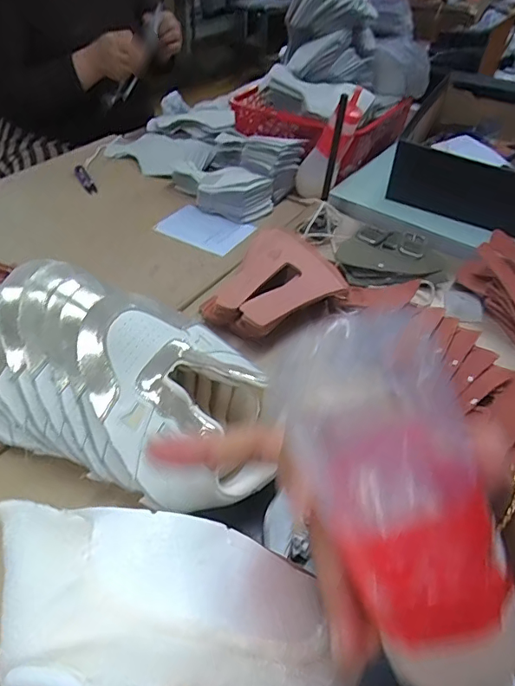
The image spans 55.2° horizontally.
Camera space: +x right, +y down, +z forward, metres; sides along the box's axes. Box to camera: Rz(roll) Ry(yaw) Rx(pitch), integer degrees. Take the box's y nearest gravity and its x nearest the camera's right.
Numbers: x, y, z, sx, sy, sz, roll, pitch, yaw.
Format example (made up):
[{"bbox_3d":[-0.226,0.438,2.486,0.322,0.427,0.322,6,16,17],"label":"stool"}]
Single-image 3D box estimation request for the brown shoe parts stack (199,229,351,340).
[{"bbox_3d":[0.023,-0.070,0.666,0.151,0.056,0.163,28,51,24],"label":"brown shoe parts stack"}]

